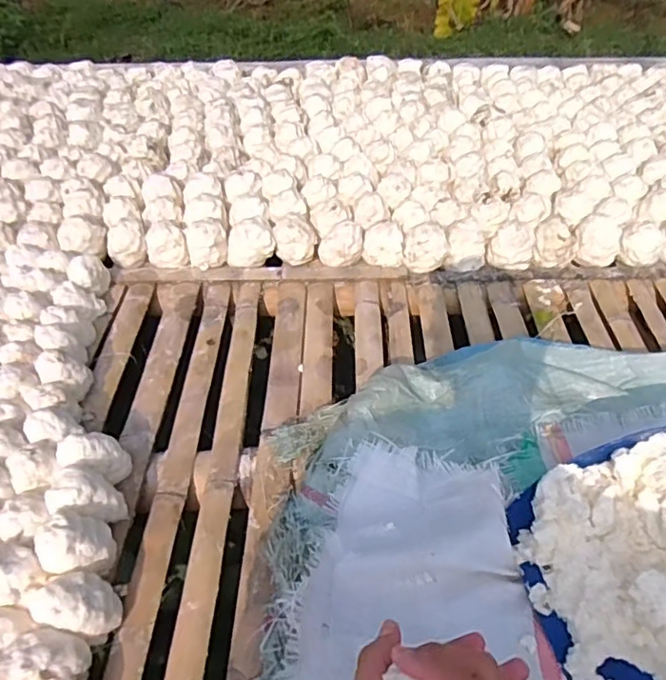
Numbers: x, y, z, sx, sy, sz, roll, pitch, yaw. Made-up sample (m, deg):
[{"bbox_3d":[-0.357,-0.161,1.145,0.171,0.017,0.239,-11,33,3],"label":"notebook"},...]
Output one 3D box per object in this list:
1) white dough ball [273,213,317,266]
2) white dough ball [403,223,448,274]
[{"bbox_3d":[-0.075,-0.201,1.187,0.084,0.079,0.078,0,45,0],"label":"white dough ball"},{"bbox_3d":[0.181,-0.175,1.166,0.086,0.088,0.076,5,45,6],"label":"white dough ball"}]

